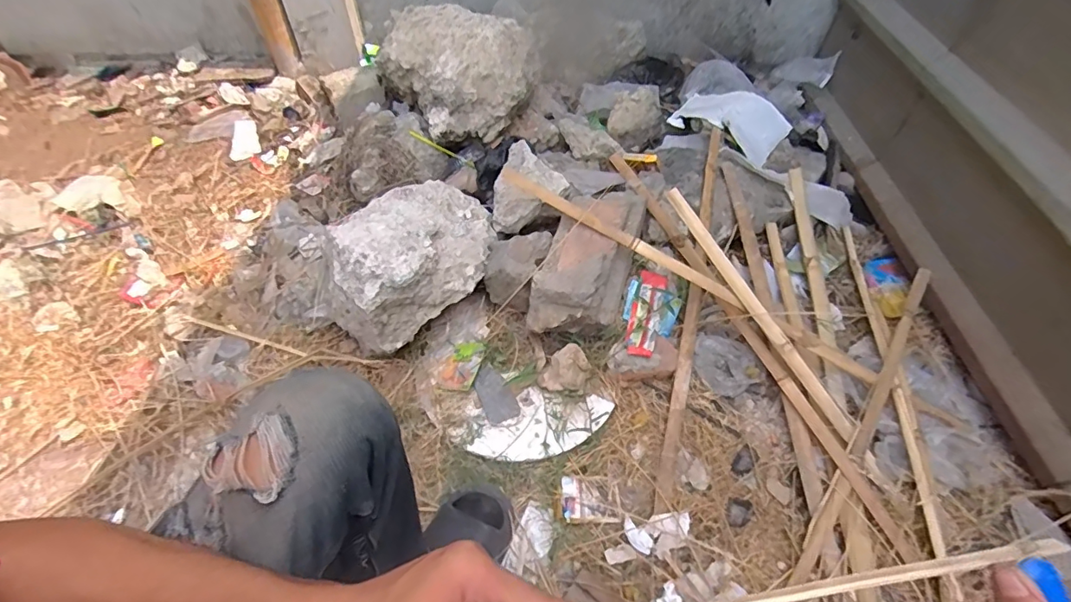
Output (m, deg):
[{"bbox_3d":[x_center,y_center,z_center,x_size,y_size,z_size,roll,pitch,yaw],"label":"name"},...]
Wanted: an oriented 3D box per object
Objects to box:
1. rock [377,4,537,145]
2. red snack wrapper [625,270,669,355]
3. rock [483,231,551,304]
[{"bbox_3d":[-0.179,-0.550,1.203,0.283,0.210,0.367,-31,58,-21],"label":"rock"},{"bbox_3d":[0.213,0.025,0.971,0.055,0.020,0.196,14,53,11],"label":"red snack wrapper"},{"bbox_3d":[-0.036,-0.073,0.975,0.104,0.077,0.149,19,55,15],"label":"rock"}]

